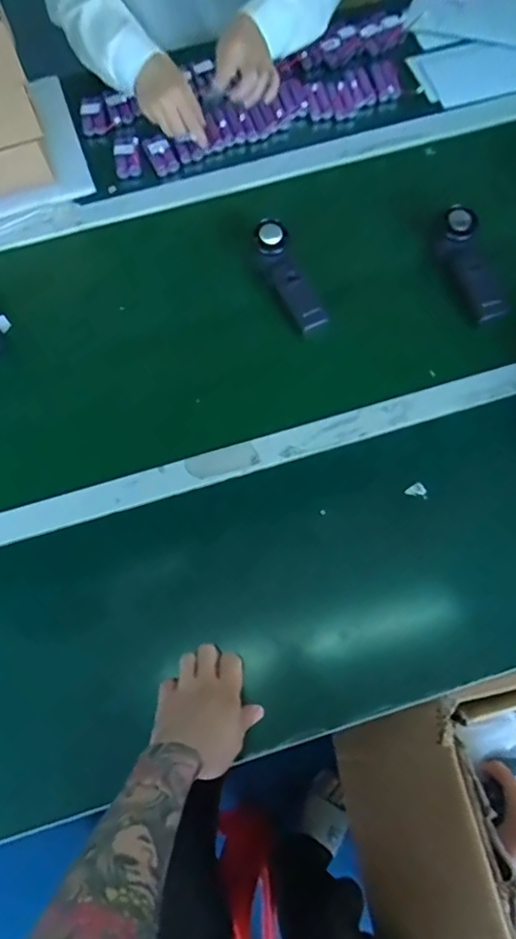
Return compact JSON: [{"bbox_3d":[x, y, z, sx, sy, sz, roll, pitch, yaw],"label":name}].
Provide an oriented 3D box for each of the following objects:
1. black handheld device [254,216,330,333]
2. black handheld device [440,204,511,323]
[{"bbox_3d":[0.043,-0.258,0.757,0.044,0.033,0.154,-28,87,18],"label":"black handheld device"},{"bbox_3d":[0.281,-0.267,0.742,0.047,0.047,0.161,-11,70,-2],"label":"black handheld device"}]

